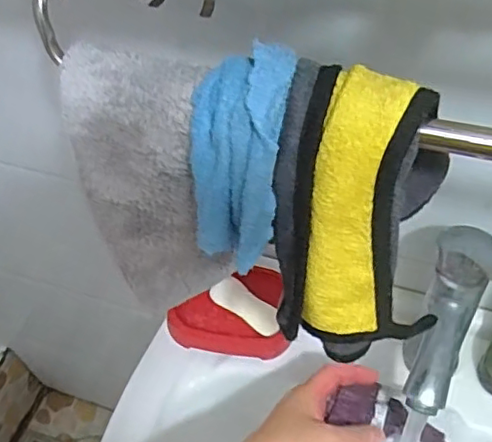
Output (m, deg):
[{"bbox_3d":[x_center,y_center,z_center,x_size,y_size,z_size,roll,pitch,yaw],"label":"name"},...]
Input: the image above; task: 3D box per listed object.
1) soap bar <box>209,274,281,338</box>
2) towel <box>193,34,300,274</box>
[{"bbox_3d":[0.001,0.087,0.621,0.080,0.012,0.030,30,61,25],"label":"soap bar"},{"bbox_3d":[-0.006,-0.029,0.313,0.048,0.120,0.034,18,34,15],"label":"towel"}]

